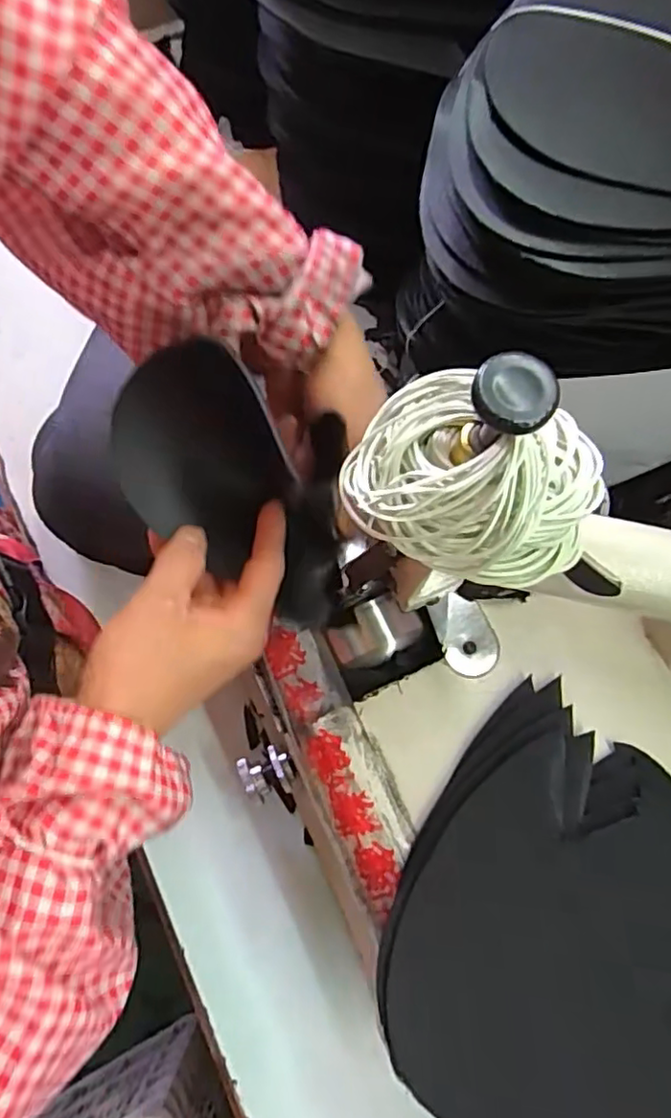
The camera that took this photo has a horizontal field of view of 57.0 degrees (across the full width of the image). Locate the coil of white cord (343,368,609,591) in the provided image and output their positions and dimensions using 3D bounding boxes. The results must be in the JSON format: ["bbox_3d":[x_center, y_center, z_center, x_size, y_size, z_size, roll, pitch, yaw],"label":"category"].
[{"bbox_3d":[0.046,-0.027,0.203,0.090,0.049,0.061,14,75,3],"label":"coil of white cord"}]

